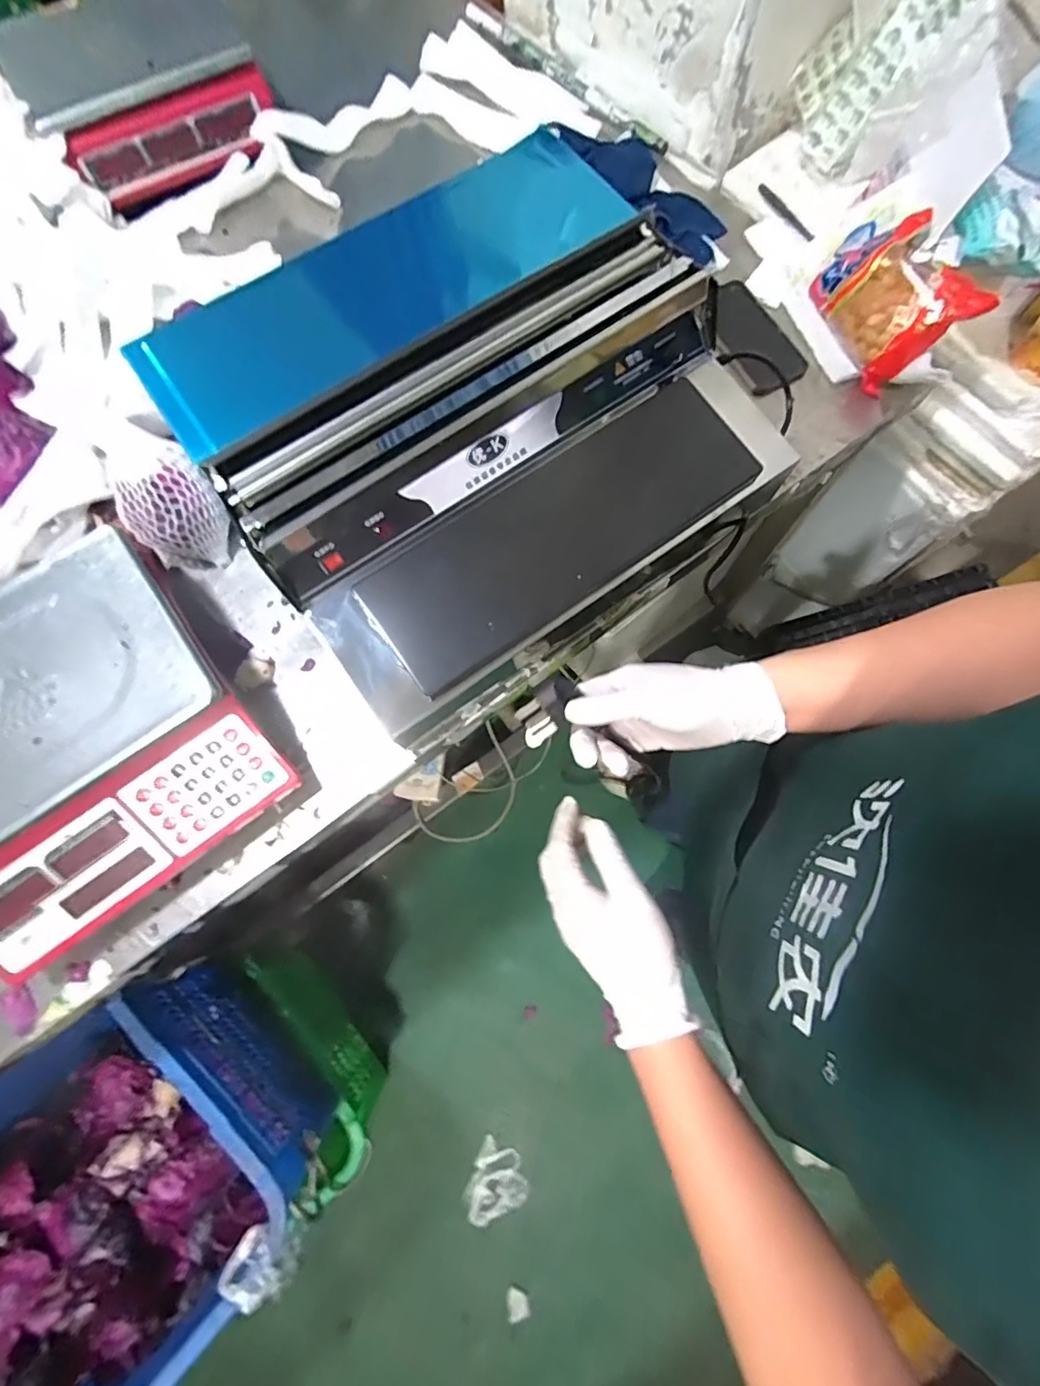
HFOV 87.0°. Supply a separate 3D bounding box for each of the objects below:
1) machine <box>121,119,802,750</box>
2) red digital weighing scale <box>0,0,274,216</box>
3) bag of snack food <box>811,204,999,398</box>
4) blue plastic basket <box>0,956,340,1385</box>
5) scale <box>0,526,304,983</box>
[{"bbox_3d":[-0.048,-0.267,0.576,0.475,0.211,0.435,-35,76,-8],"label":"machine"},{"bbox_3d":[-0.507,-0.819,0.739,0.293,0.094,0.236,-30,76,-7],"label":"red digital weighing scale"},{"bbox_3d":[0.421,-0.465,0.630,0.036,0.126,0.178,-12,75,-45],"label":"bag of snack food"},{"bbox_3d":[-0.599,0.717,0.753,0.436,0.264,0.565,40,79,11],"label":"blue plastic basket"},{"bbox_3d":[-0.417,0.045,0.510,0.303,0.094,0.299,-37,77,-8],"label":"scale"}]

